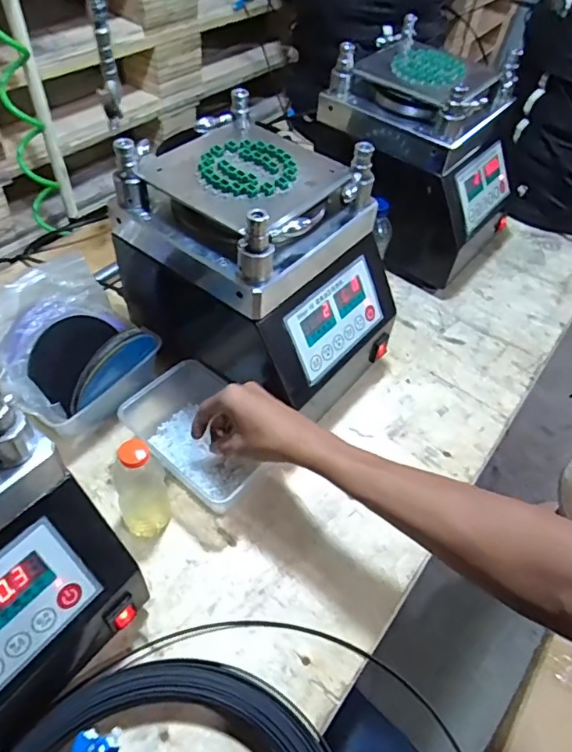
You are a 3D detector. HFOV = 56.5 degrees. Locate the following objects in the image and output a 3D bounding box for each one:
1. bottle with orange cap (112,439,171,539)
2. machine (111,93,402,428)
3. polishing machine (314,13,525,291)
[{"bbox_3d":[-0.145,0.117,0.539,0.048,0.131,0.041,-13,54,-16],"label":"bottle with orange cap"},{"bbox_3d":[-0.031,-0.119,0.644,0.283,0.271,0.218,36,57,21],"label":"machine"},{"bbox_3d":[0.210,-0.333,0.843,0.270,0.280,0.204,37,57,21],"label":"polishing machine"}]

